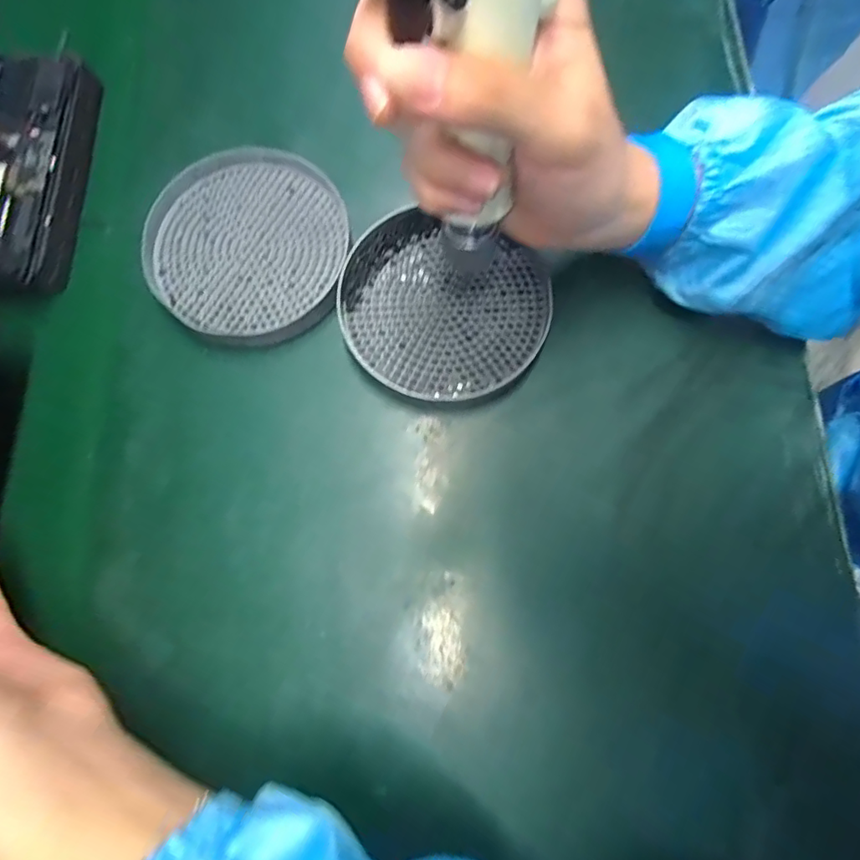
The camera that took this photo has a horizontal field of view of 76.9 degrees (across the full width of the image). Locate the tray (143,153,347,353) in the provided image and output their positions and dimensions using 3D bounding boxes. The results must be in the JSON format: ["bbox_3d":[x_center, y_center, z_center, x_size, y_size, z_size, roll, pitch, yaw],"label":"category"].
[{"bbox_3d":[-0.105,-0.106,0.316,0.114,0.025,0.111,0,76,1],"label":"tray"}]

